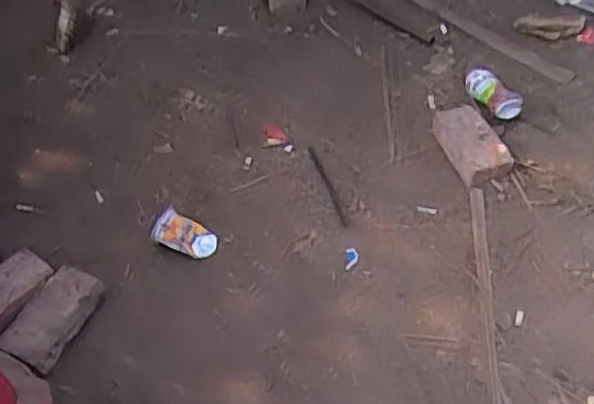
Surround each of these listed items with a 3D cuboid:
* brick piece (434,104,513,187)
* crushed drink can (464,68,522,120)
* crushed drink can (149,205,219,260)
[{"bbox_3d":[0.303,-0.109,1.168,0.098,0.044,0.188,-9,50,-3],"label":"brick piece"},{"bbox_3d":[0.357,-0.189,1.225,0.063,0.057,0.124,-28,53,-18],"label":"crushed drink can"},{"bbox_3d":[-0.179,0.055,1.069,0.099,0.056,0.062,19,54,20],"label":"crushed drink can"}]

